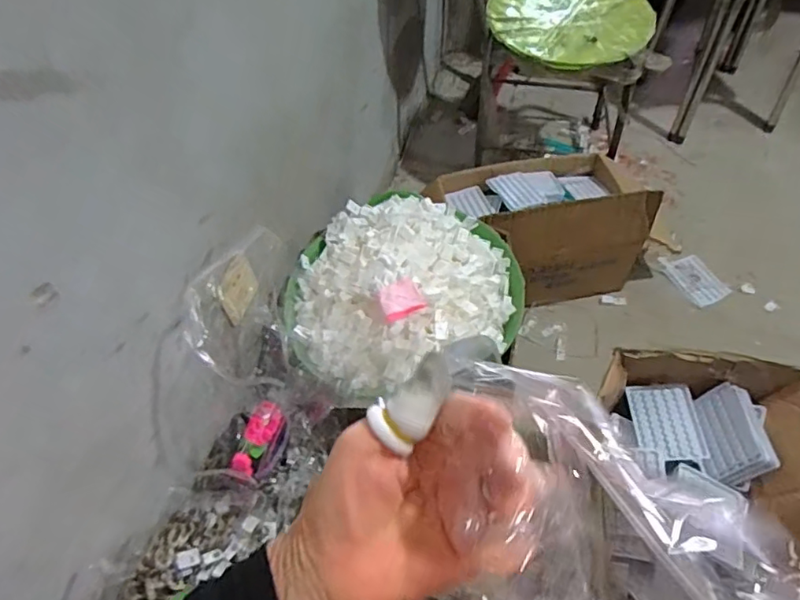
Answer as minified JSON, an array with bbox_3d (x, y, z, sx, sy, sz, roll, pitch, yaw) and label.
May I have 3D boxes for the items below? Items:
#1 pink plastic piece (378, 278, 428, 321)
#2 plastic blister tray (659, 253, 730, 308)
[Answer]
[{"bbox_3d":[0.000,-0.003,0.872,0.062,0.014,0.057,-21,55,-12],"label":"pink plastic piece"},{"bbox_3d":[0.674,-0.052,1.329,0.104,0.010,0.145,-23,58,-13],"label":"plastic blister tray"}]

